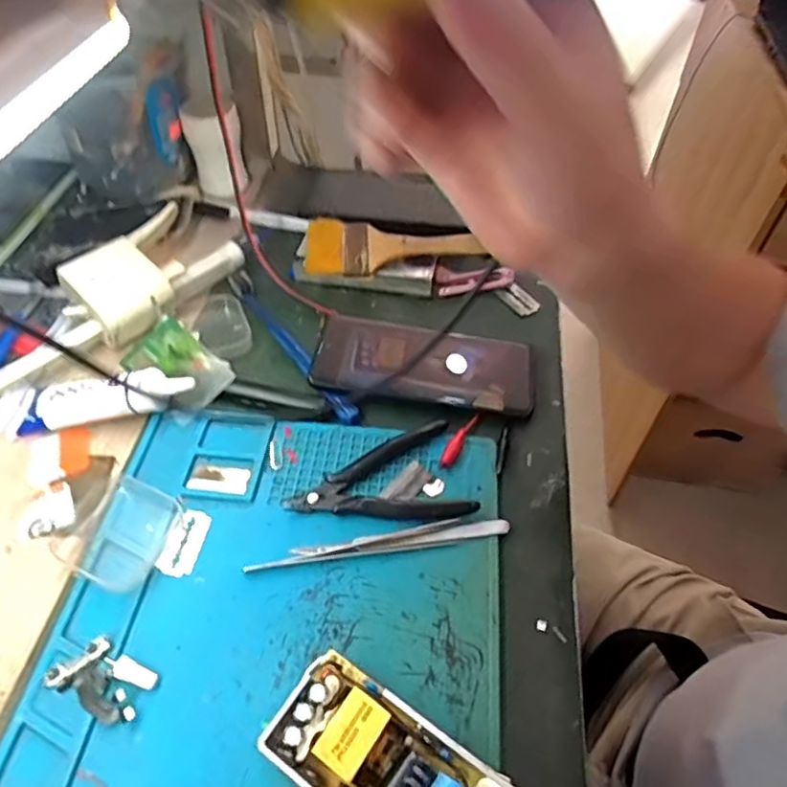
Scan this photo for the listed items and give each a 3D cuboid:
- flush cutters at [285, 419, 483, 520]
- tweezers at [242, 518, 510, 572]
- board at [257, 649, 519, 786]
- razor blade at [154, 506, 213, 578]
[{"bbox_3d":[-0.011,0.054,0.407,0.118,0.010,0.073,-3,49,-3],"label":"flush cutters"},{"bbox_3d":[-0.008,0.095,0.377,0.159,0.006,0.013,-9,50,-8],"label":"tweezers"},{"bbox_3d":[0.005,0.181,0.280,0.132,0.028,0.057,31,56,18],"label":"board"},{"bbox_3d":[-0.130,0.093,0.382,0.022,0.004,0.044,17,52,2],"label":"razor blade"}]

